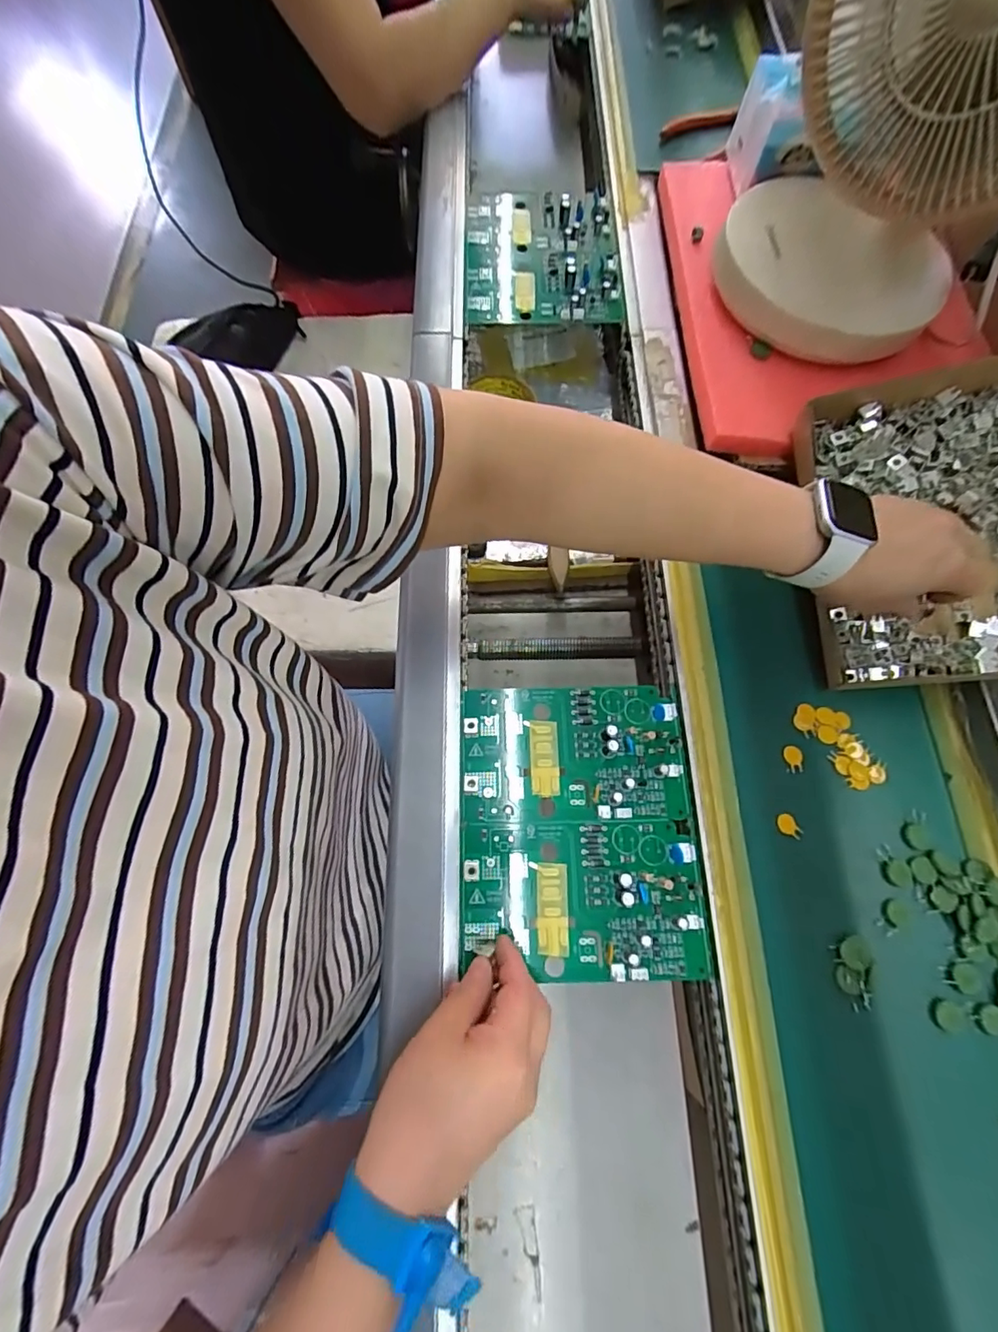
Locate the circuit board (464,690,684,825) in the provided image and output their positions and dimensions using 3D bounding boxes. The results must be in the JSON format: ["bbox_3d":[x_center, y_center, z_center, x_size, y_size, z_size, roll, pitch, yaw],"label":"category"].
[{"bbox_3d":[0.052,0.061,0.372,0.155,0.013,0.096,-1,71,0],"label":"circuit board"}]

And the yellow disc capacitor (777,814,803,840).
[{"bbox_3d":[0.197,0.109,0.350,0.012,0.004,0.018,-31,73,-10],"label":"yellow disc capacitor"}]

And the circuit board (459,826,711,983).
[{"bbox_3d":[0.053,0.153,0.340,0.157,0.011,0.095,-1,71,0],"label":"circuit board"}]

